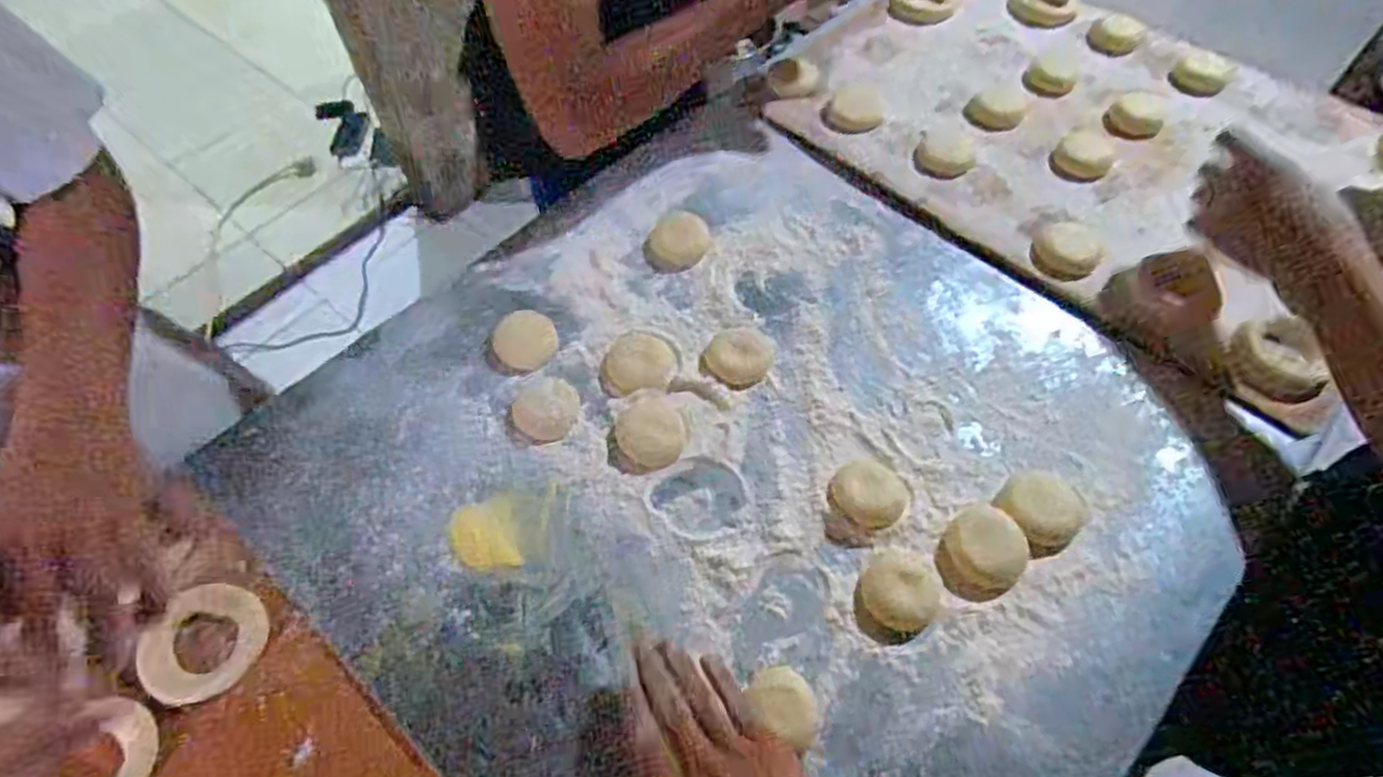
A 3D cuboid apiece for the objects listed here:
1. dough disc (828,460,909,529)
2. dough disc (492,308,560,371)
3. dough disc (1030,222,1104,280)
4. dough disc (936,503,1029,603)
[{"bbox_3d":[0.130,0.076,0.543,0.054,0.015,0.051,0,57,1],"label":"dough disc"},{"bbox_3d":[-0.141,-0.040,0.632,0.052,0.008,0.052,-1,75,-6],"label":"dough disc"},{"bbox_3d":[0.330,-0.124,0.655,0.054,0.016,0.062,26,61,17],"label":"dough disc"},{"bbox_3d":[0.202,0.113,0.517,0.054,0.016,0.065,32,63,20],"label":"dough disc"}]

